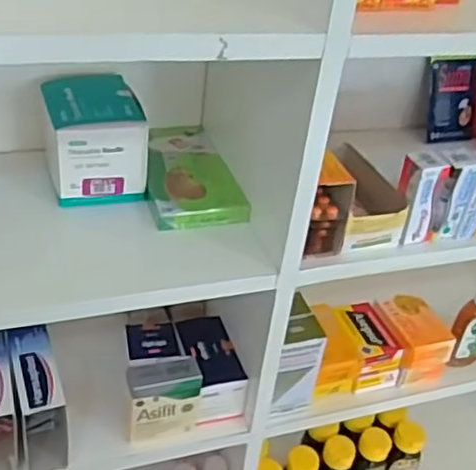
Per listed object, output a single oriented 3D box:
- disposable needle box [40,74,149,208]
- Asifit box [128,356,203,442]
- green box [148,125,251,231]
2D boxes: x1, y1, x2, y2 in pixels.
[{"bbox_3d":[-0.142,-0.096,0.662,0.089,0.089,0.102,-5,37,-18],"label":"disposable needle box"},{"bbox_3d":[-0.077,0.169,0.681,0.070,0.083,0.034,-7,37,-20],"label":"Asifit box"},{"bbox_3d":[-0.055,-0.066,0.699,0.091,0.024,0.173,-6,37,-18],"label":"green box"}]

